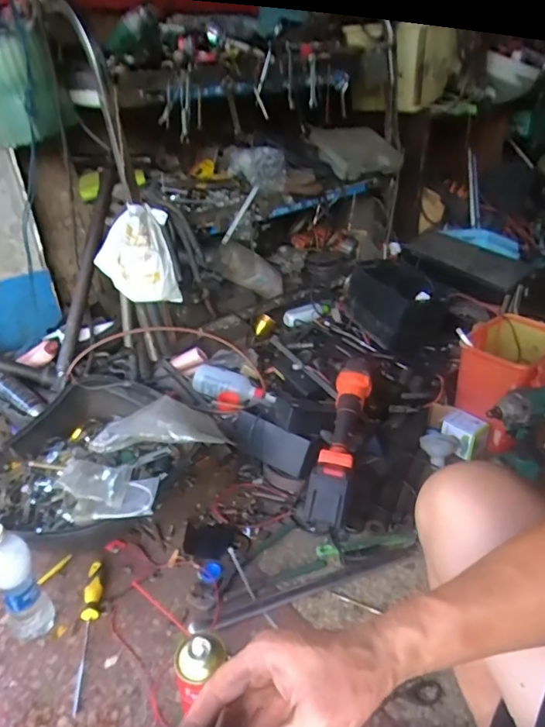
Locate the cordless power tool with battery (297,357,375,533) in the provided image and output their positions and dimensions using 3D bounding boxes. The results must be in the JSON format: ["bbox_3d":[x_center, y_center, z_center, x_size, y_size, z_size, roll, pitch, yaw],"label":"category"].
[{"bbox_3d":[0.135,0.137,0.953,0.078,0.094,0.373,6,37,19],"label":"cordless power tool with battery"}]

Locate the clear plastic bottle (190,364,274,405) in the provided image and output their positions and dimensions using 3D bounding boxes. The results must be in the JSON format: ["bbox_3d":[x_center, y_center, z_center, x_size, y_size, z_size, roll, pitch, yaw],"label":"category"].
[{"bbox_3d":[-0.094,0.050,1.200,0.213,0.065,0.071,14,36,24],"label":"clear plastic bottle"}]

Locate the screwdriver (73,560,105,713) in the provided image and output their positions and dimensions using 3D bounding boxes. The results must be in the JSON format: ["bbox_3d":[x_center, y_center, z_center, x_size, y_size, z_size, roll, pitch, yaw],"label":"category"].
[{"bbox_3d":[-0.294,0.415,0.778,0.031,0.028,0.231,-9,35,-2],"label":"screwdriver"}]

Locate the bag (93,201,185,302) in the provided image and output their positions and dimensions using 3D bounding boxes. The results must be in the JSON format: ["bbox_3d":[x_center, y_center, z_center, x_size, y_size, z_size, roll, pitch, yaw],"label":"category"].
[{"bbox_3d":[-0.319,-0.256,1.154,0.180,0.209,0.090,8,34,16],"label":"bag"}]

